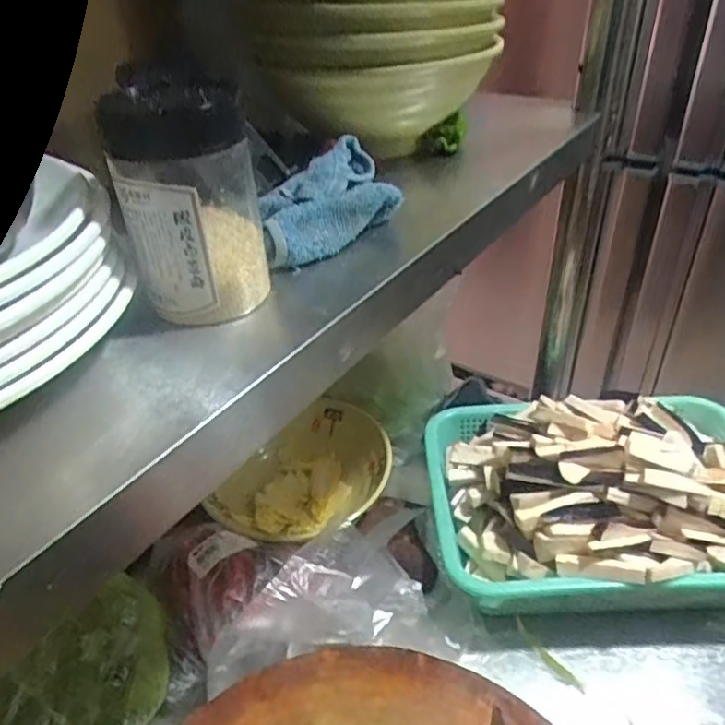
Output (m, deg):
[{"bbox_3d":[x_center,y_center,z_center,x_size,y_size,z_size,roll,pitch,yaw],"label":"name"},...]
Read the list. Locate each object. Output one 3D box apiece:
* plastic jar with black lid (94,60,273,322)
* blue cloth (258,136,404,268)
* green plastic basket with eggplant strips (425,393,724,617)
[{"bbox_3d":[-0.085,-0.073,0.310,0.064,0.094,0.067,-12,37,-11],"label":"plastic jar with black lid"},{"bbox_3d":[-0.024,-0.101,0.374,0.059,0.021,0.107,44,59,13],"label":"blue cloth"},{"bbox_3d":[0.245,0.129,0.612,0.343,0.158,0.233,-2,37,3],"label":"green plastic basket with eggplant strips"}]

